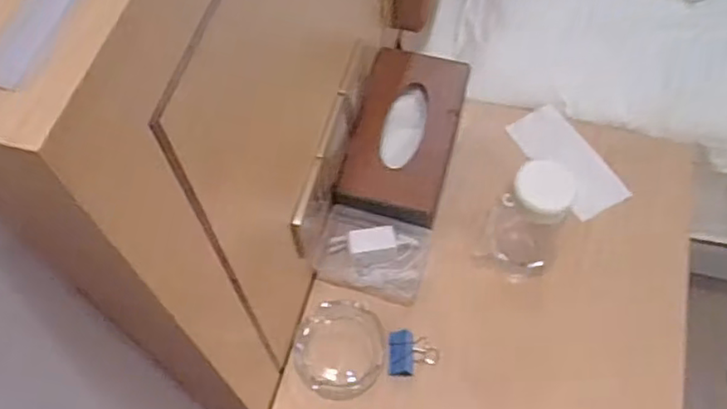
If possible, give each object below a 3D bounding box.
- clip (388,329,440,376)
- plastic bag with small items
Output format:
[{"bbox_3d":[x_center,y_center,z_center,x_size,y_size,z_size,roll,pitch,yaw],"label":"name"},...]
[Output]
[{"bbox_3d":[0.057,0.171,0.742,0.056,0.030,0.045,1,60,2],"label":"clip"},{"bbox_3d":[0.011,0.060,0.778,0.124,0.024,0.092,13,61,8],"label":"plastic bag with small items"}]

